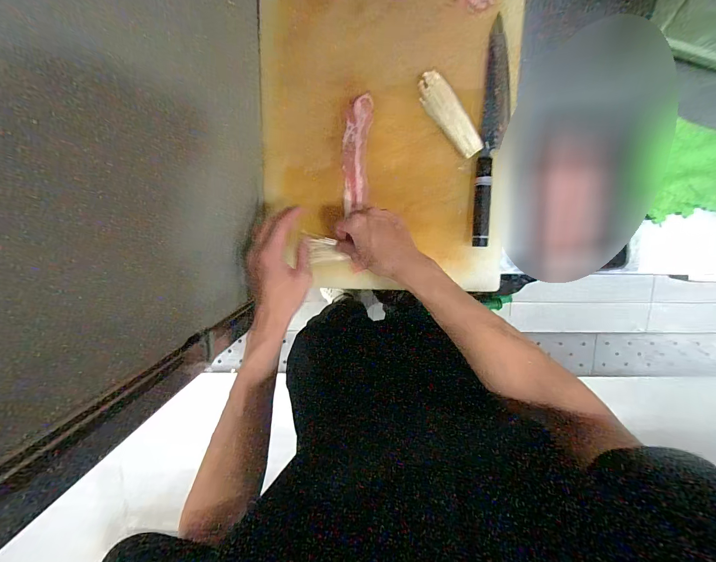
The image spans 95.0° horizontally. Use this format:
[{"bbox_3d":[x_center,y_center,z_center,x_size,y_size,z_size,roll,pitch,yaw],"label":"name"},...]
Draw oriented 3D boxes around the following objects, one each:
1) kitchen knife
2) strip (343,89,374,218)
[{"bbox_3d":[0.211,-0.220,0.507,0.041,0.024,0.327,3,98,0],"label":"kitchen knife"},{"bbox_3d":[-0.002,-0.203,0.527,0.042,0.009,0.172,4,100,0],"label":"strip"}]

